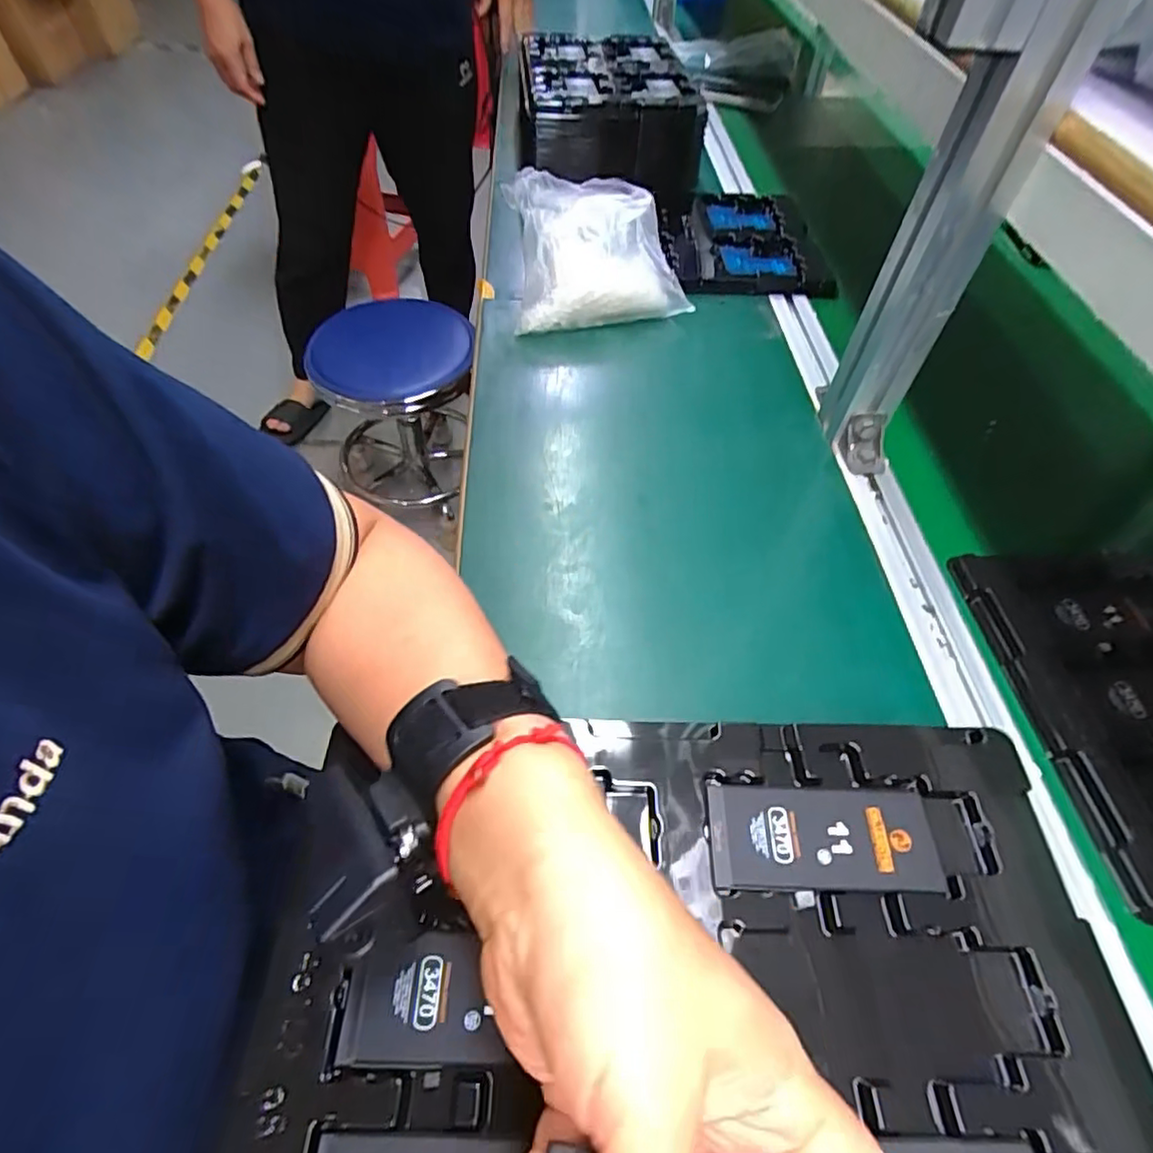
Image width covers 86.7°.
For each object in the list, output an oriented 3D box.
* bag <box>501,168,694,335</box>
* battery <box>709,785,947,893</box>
[{"bbox_3d":[0.018,-0.316,0.604,0.163,0.094,0.116,-8,55,-7],"label":"bag"},{"bbox_3d":[0.110,0.116,0.273,0.099,0.004,0.043,1,54,0],"label":"battery"}]

